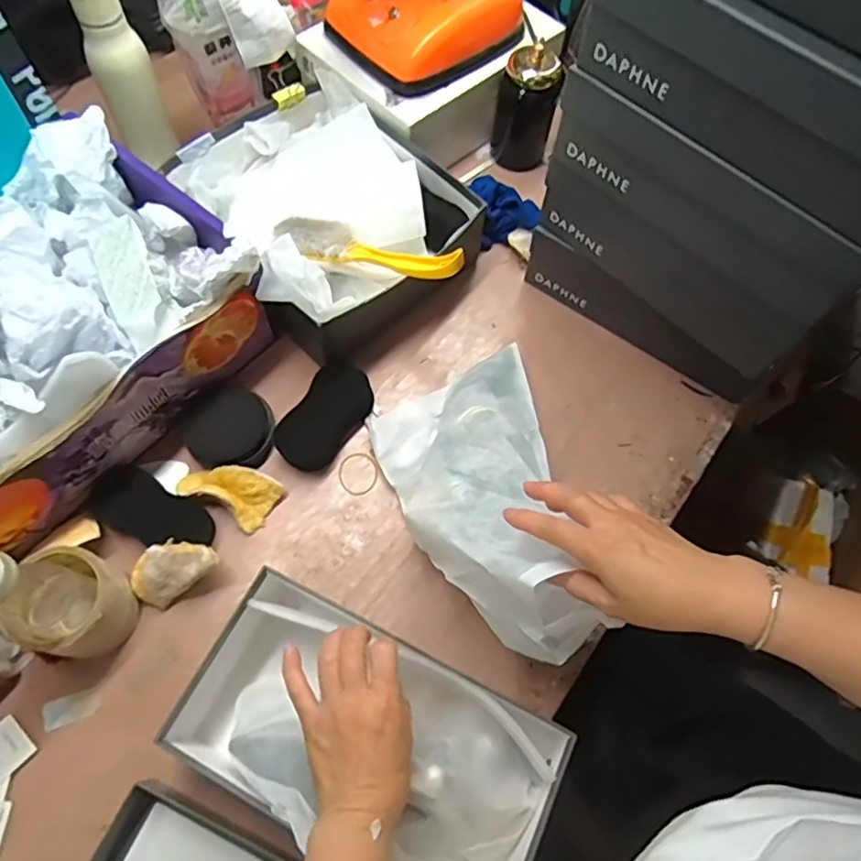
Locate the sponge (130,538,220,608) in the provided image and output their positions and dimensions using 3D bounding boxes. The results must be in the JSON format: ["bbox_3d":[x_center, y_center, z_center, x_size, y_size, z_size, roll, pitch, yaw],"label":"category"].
[{"bbox_3d":[-0.246,0.135,0.595,0.079,0.057,0.046,-31,70,-16],"label":"sponge"}]

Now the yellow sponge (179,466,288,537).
[{"bbox_3d":[-0.207,0.060,0.639,0.092,0.031,0.058,27,67,9],"label":"yellow sponge"}]

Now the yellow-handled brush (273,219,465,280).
[{"bbox_3d":[-0.068,-0.199,0.663,0.215,0.044,0.042,16,65,5],"label":"yellow-handled brush"}]

